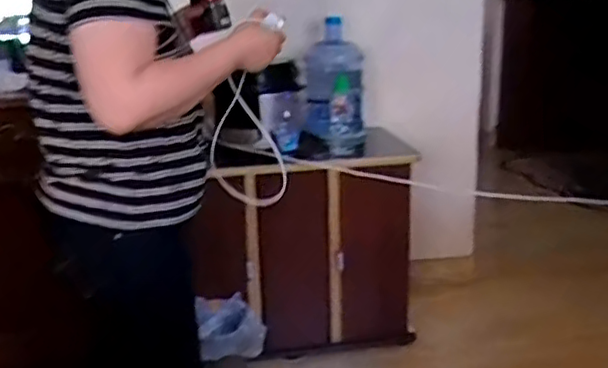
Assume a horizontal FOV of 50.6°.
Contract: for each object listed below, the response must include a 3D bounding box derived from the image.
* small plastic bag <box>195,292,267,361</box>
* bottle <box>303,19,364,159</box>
[{"bbox_3d":[-0.214,0.410,1.860,0.228,0.112,0.168,-8,18,-23],"label":"small plastic bag"},{"bbox_3d":[0.089,-0.273,1.919,0.175,0.371,0.231,0,17,4],"label":"bottle"}]

